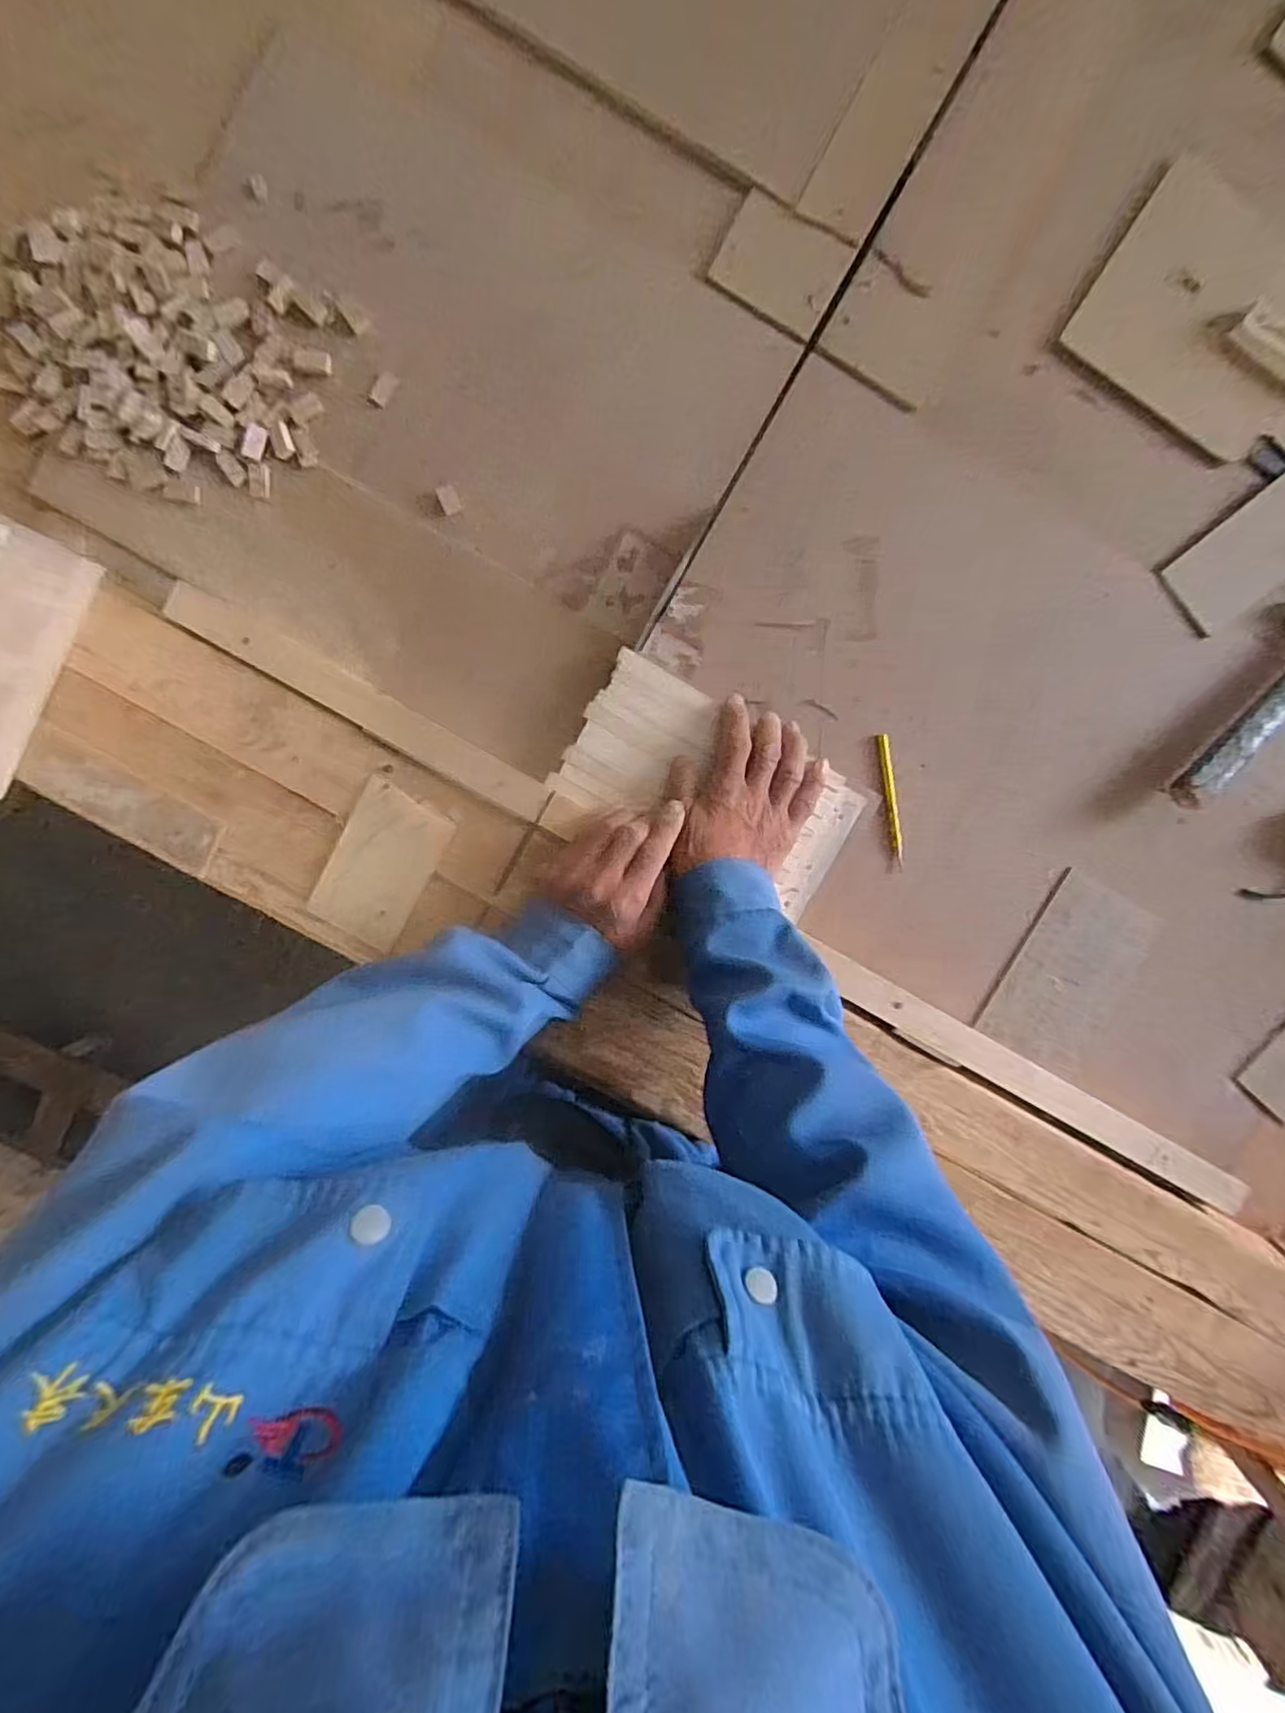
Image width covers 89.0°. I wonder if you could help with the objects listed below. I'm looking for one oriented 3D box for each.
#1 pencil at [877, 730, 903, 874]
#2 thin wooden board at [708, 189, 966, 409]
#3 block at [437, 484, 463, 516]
[{"bbox_3d":[0.222,-0.049,0.583,0.010,0.005,0.118,-9,95,-1],"label":"pencil"},{"bbox_3d":[0.163,-0.468,0.546,0.205,0.009,0.083,30,93,-4],"label":"thin wooden board"},{"bbox_3d":[-0.164,-0.303,0.556,0.016,0.007,0.023,-23,95,0],"label":"block"}]

